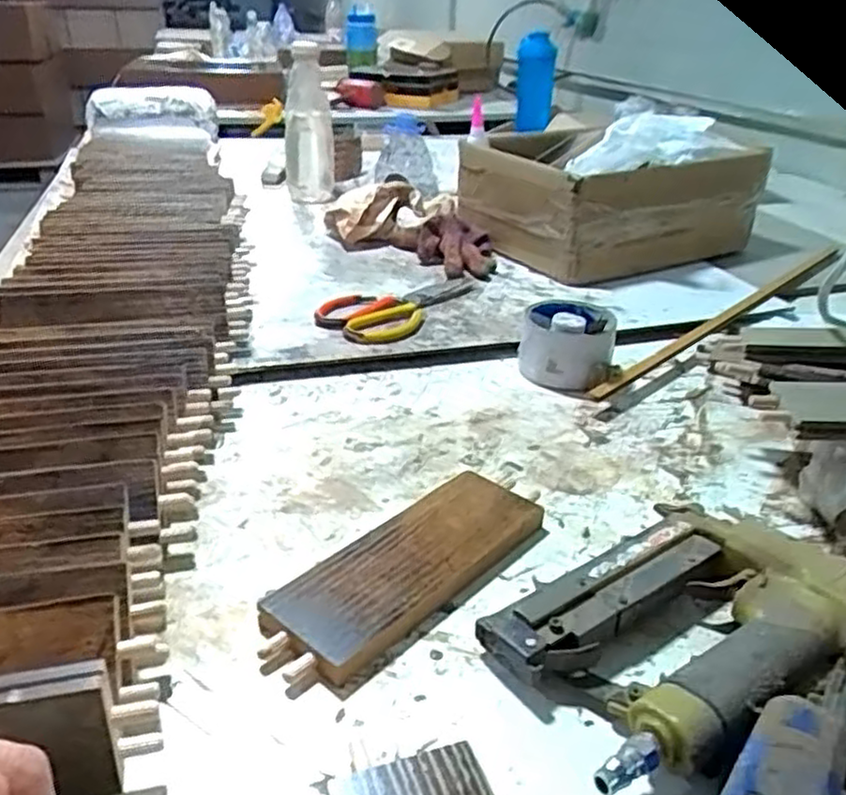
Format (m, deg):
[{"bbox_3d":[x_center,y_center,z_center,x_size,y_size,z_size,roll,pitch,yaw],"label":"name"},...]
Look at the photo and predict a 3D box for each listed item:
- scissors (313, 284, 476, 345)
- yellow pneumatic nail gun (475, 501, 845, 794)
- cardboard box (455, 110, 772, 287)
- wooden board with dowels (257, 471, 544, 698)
[{"bbox_3d":[-0.038,-0.092,0.786,0.110,0.019,0.184,15,30,21],"label":"scissors"},{"bbox_3d":[0.132,0.120,0.392,0.193,0.042,0.124,-17,33,-33],"label":"yellow pneumatic nail gun"},{"bbox_3d":[0.226,-0.267,0.989,0.298,0.128,0.281,-12,31,-26],"label":"cardboard box"},{"bbox_3d":[-0.009,0.100,0.443,0.069,0.018,0.201,23,34,33],"label":"wooden board with dowels"}]

